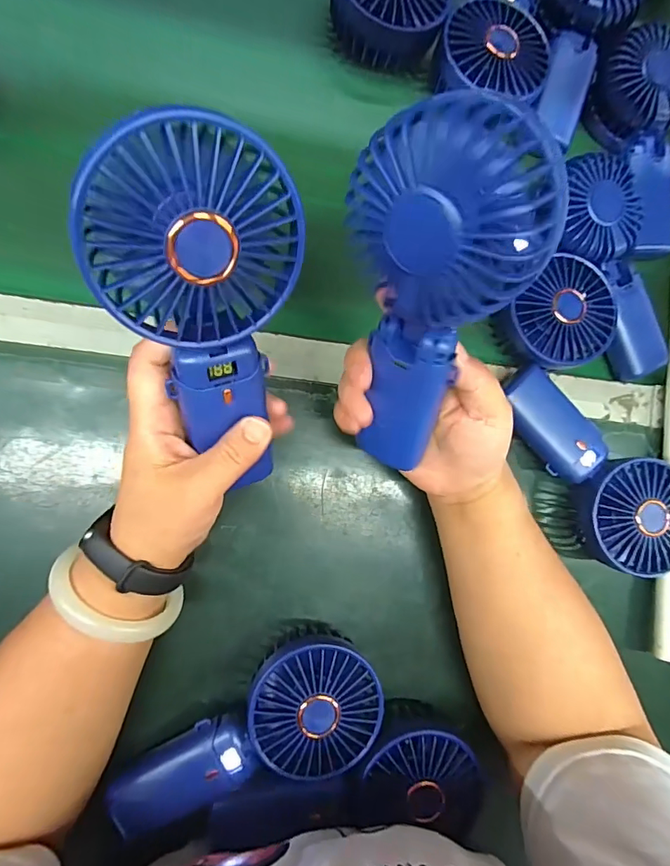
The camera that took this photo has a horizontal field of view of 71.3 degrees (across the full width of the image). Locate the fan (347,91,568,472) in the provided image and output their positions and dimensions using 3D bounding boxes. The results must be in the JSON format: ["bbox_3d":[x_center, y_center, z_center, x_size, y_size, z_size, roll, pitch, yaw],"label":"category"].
[{"bbox_3d":[0.048,-0.049,0.223,0.081,0.042,0.177,18,128,23],"label":"fan"}]

